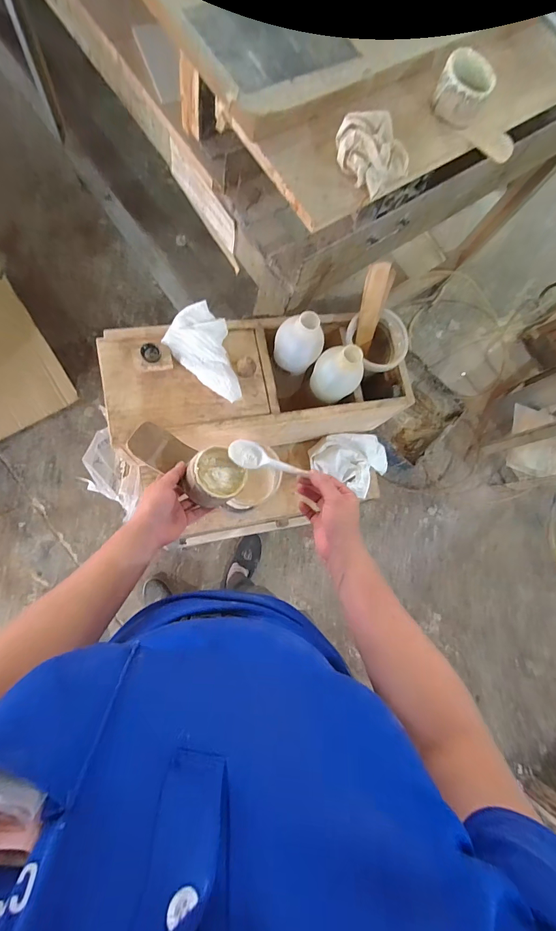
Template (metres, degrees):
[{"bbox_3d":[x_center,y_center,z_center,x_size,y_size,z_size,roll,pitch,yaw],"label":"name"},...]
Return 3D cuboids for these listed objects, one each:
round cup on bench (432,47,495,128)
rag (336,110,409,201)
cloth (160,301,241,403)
[{"bbox_3d":[0.282,-0.575,0.561,0.081,0.054,0.070,32,77,-5],"label":"round cup on bench"},{"bbox_3d":[0.134,-0.449,0.520,0.097,0.037,0.098,-42,91,-14],"label":"rag"},{"bbox_3d":[-0.104,-0.187,0.596,0.154,0.025,0.097,40,81,-2],"label":"cloth"}]

